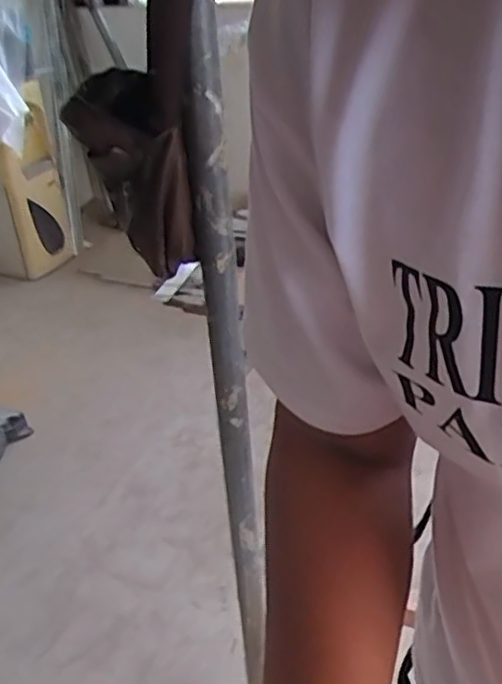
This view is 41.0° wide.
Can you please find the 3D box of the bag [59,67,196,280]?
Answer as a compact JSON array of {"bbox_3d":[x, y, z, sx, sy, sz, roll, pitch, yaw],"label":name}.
[{"bbox_3d":[-0.128,-0.188,0.748,0.110,0.194,0.129,-5,35,-10],"label":"bag"}]

